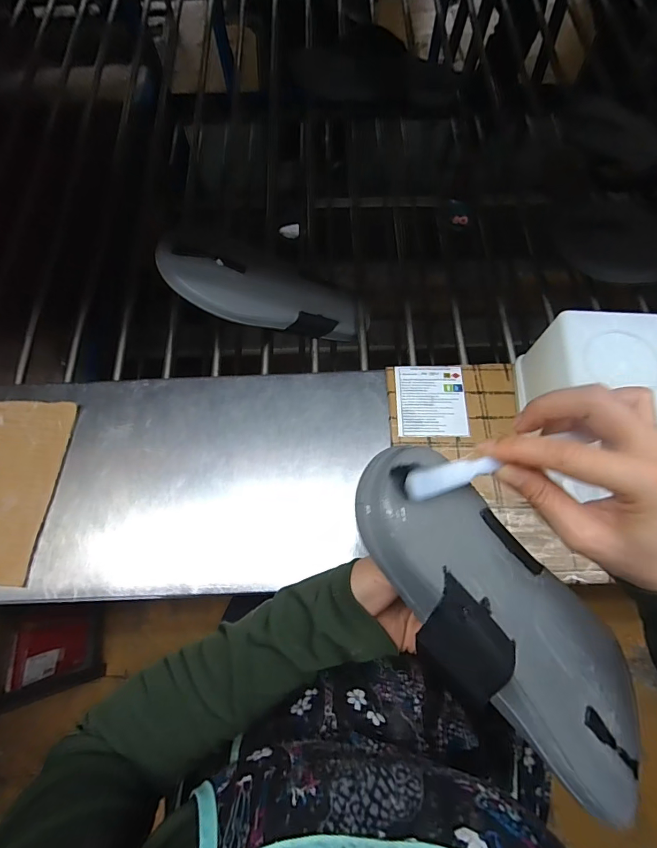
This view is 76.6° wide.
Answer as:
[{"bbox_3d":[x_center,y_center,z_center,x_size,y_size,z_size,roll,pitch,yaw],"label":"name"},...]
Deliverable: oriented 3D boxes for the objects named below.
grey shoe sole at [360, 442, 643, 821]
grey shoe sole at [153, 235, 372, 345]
[{"bbox_3d":[0.114,0.125,0.251,0.094,0.036,0.267,-45,101,-17],"label":"grey shoe sole"},{"bbox_3d":[-0.063,-0.154,0.500,0.263,0.035,0.076,7,61,-34],"label":"grey shoe sole"}]

